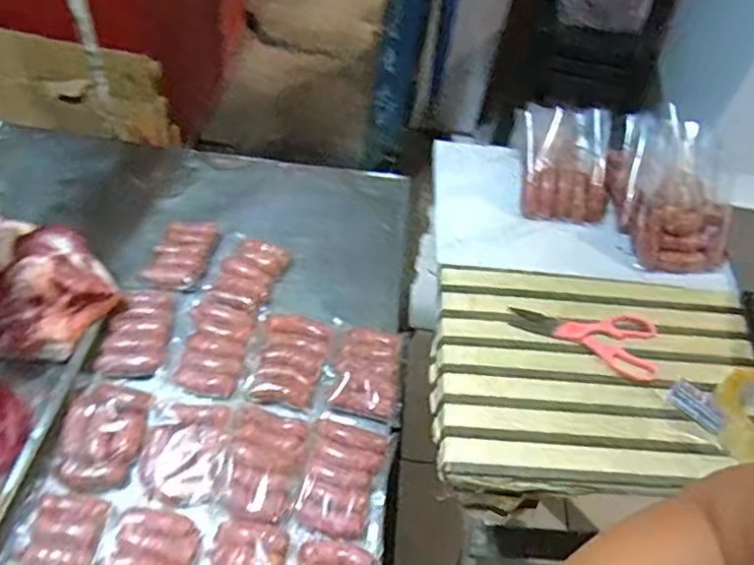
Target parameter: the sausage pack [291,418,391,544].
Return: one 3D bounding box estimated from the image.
[{"bbox_3d":[-0.043,0.226,0.730,0.086,0.019,0.136,16,48,5],"label":"sausage pack"}]

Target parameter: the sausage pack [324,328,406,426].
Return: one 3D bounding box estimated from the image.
[{"bbox_3d":[-0.013,0.112,0.822,0.096,0.030,0.138,9,48,-1],"label":"sausage pack"}]

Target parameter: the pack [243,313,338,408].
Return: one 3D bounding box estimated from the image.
[{"bbox_3d":[-0.113,0.102,0.823,0.089,0.027,0.130,12,48,2],"label":"pack"}]

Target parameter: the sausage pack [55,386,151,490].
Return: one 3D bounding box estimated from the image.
[{"bbox_3d":[-0.328,0.181,0.732,0.096,0.044,0.125,13,49,3],"label":"sausage pack"}]

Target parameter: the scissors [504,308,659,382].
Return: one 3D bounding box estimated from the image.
[{"bbox_3d":[0.281,0.068,0.834,0.191,0.012,0.099,16,48,5],"label":"scissors"}]

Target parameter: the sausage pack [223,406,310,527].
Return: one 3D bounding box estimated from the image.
[{"bbox_3d":[-0.133,0.207,0.722,0.089,0.026,0.130,10,48,0],"label":"sausage pack"}]

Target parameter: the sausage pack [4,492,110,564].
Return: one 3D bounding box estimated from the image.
[{"bbox_3d":[-0.338,0.285,0.640,0.081,0.020,0.126,9,48,-1],"label":"sausage pack"}]

